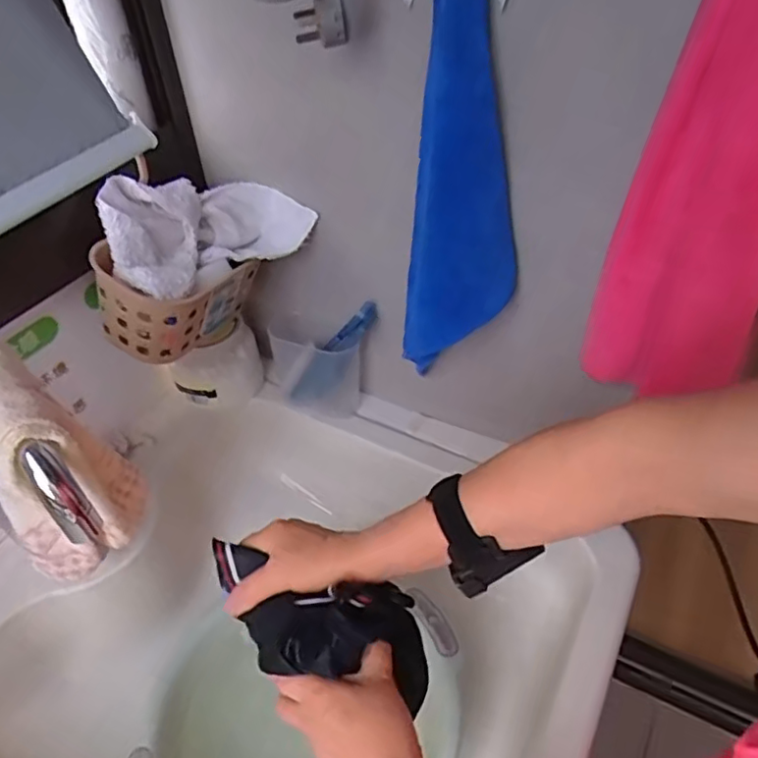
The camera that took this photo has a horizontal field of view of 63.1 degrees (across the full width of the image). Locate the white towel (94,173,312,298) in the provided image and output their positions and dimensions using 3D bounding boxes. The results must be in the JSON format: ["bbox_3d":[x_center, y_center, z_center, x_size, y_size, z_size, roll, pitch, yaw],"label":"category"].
[{"bbox_3d":[-0.185,-0.163,0.648,0.196,0.093,0.113,-34,52,-27],"label":"white towel"}]

